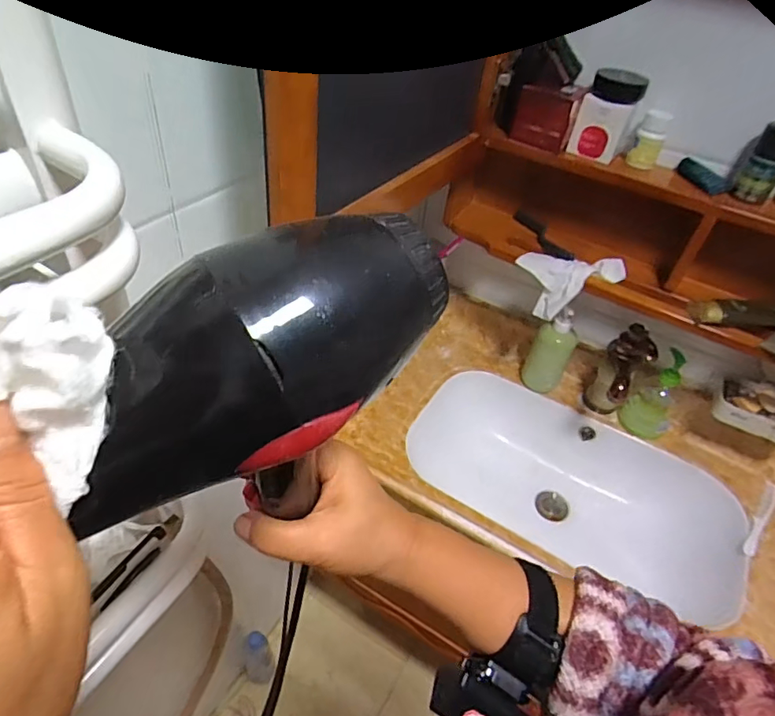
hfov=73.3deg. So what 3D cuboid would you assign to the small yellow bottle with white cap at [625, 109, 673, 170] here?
[{"bbox_3d":[0.389,-0.324,0.774,0.039,0.075,0.043,22,44,15],"label":"small yellow bottle with white cap"}]

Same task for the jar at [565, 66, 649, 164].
[{"bbox_3d":[0.327,-0.360,0.775,0.078,0.112,0.059,22,44,15],"label":"jar"}]

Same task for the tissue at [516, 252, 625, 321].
[{"bbox_3d":[0.299,-0.125,0.865,0.156,0.079,0.094,-9,45,-18],"label":"tissue"}]

